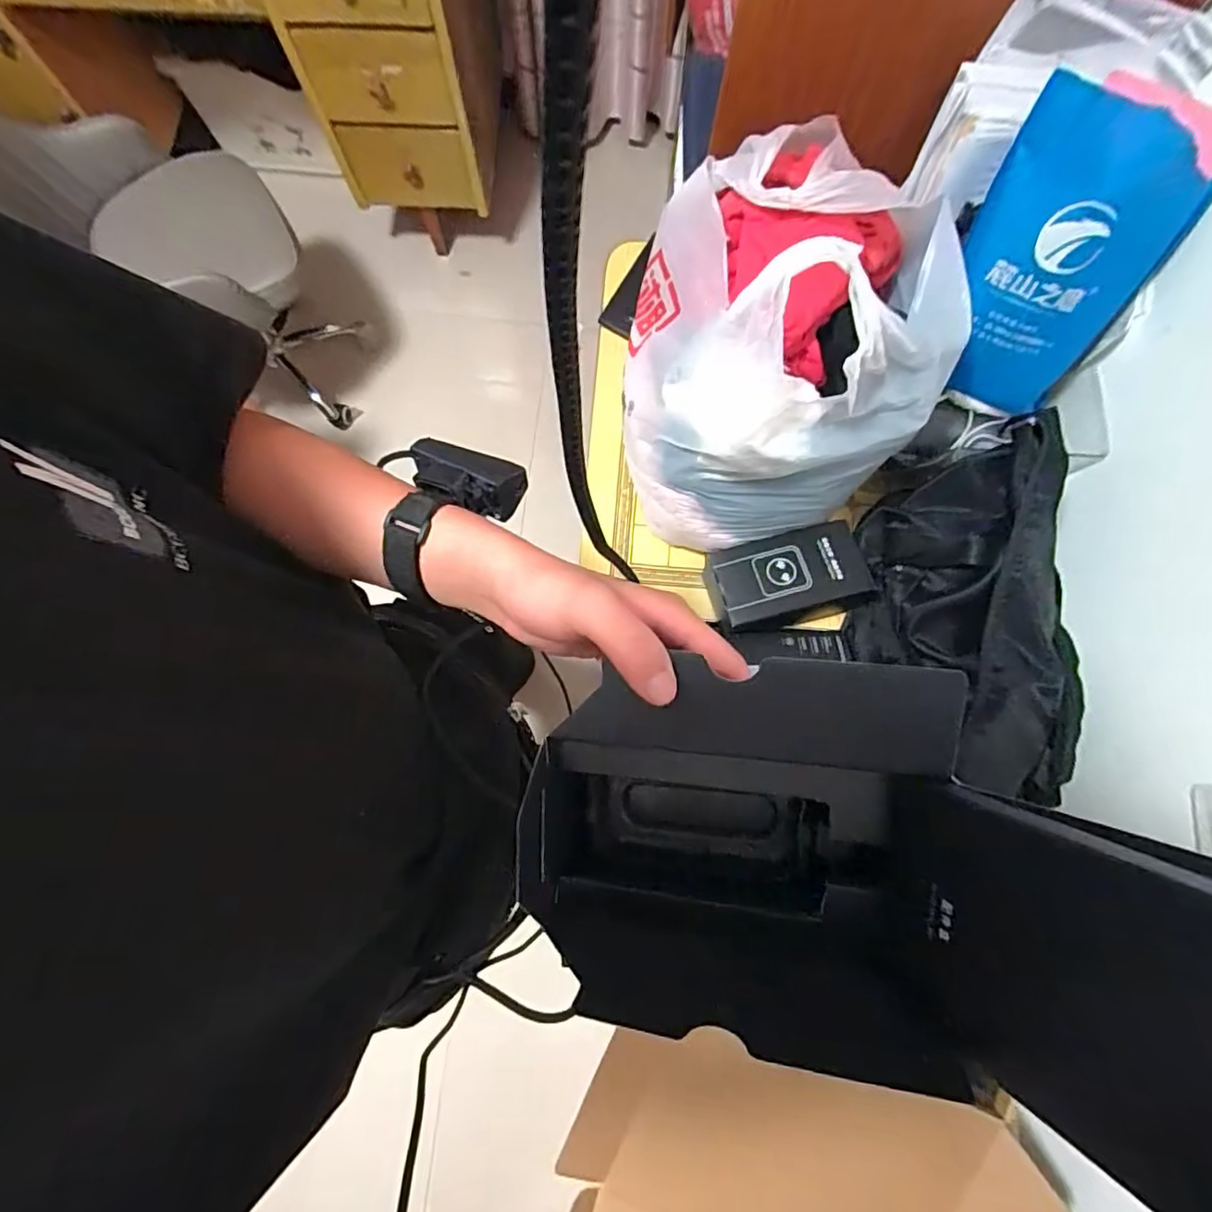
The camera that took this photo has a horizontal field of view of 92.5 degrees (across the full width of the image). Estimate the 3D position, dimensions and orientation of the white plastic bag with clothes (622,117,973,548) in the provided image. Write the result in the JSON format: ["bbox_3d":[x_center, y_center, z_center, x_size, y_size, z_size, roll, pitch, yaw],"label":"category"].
[{"bbox_3d":[0.191,-0.300,0.602,0.314,0.312,0.372,8,77,1],"label":"white plastic bag with clothes"}]

